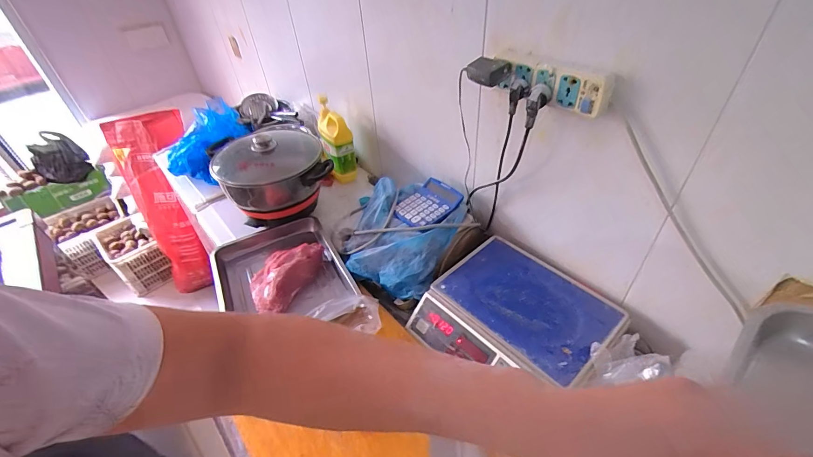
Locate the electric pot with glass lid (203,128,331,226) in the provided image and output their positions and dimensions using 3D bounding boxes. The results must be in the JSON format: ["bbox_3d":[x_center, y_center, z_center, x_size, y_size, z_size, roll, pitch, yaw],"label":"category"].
[{"bbox_3d":[-0.370,-0.160,1.034,0.282,0.219,0.270,-23,44,-18],"label":"electric pot with glass lid"}]

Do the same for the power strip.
[{"bbox_3d":[0.242,-0.247,0.631,0.045,0.064,0.203,-34,49,-27],"label":"power strip"}]

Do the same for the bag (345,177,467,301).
[{"bbox_3d":[-0.006,0.008,0.898,0.240,0.117,0.269,17,47,25],"label":"bag"}]

